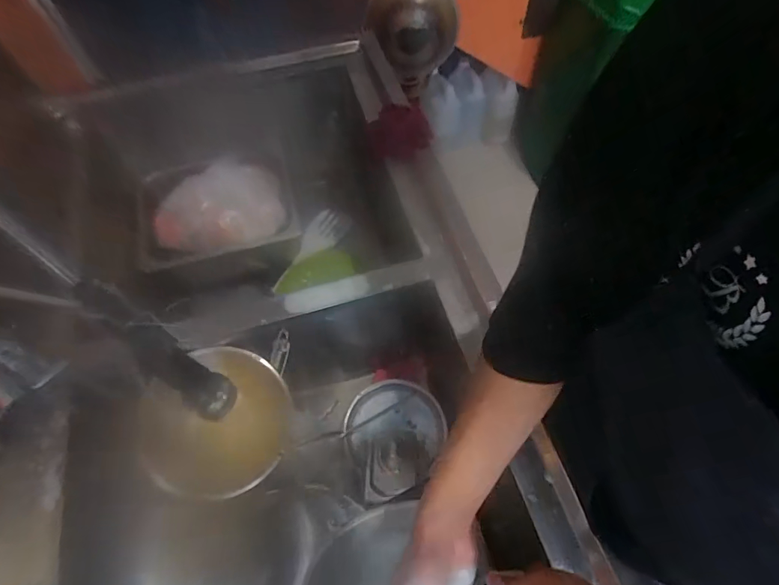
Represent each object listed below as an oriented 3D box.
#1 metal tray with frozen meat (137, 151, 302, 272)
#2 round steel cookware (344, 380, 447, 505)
[{"bbox_3d":[-0.363,-0.173,0.919,0.314,0.074,0.205,-12,88,-3],"label":"metal tray with frozen meat"},{"bbox_3d":[0.016,0.252,0.793,0.175,0.063,0.184,-1,60,1],"label":"round steel cookware"}]

